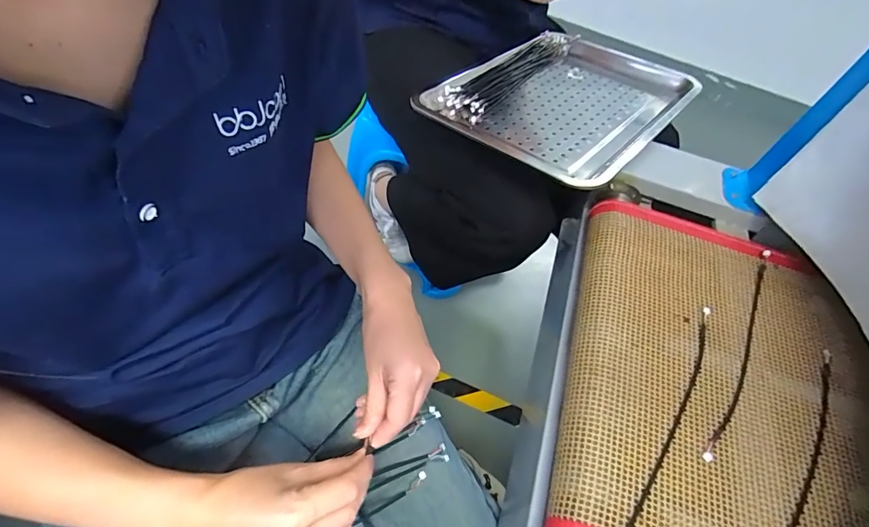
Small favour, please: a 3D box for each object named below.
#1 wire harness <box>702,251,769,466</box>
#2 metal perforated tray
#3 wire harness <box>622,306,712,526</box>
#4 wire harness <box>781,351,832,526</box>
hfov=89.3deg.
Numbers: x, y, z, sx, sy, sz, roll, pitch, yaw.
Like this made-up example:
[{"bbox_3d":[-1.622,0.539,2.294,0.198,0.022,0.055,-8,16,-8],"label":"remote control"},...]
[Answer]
[{"bbox_3d":[0.330,0.086,0.464,0.021,0.007,0.289,30,59,17],"label":"wire harness"},{"bbox_3d":[0.211,-0.260,0.681,0.280,0.031,0.446,36,54,24],"label":"metal perforated tray"},{"bbox_3d":[0.219,0.144,0.405,0.021,0.011,0.286,32,60,18],"label":"wire harness"},{"bbox_3d":[0.336,0.186,0.399,0.024,0.013,0.274,35,61,19],"label":"wire harness"}]

